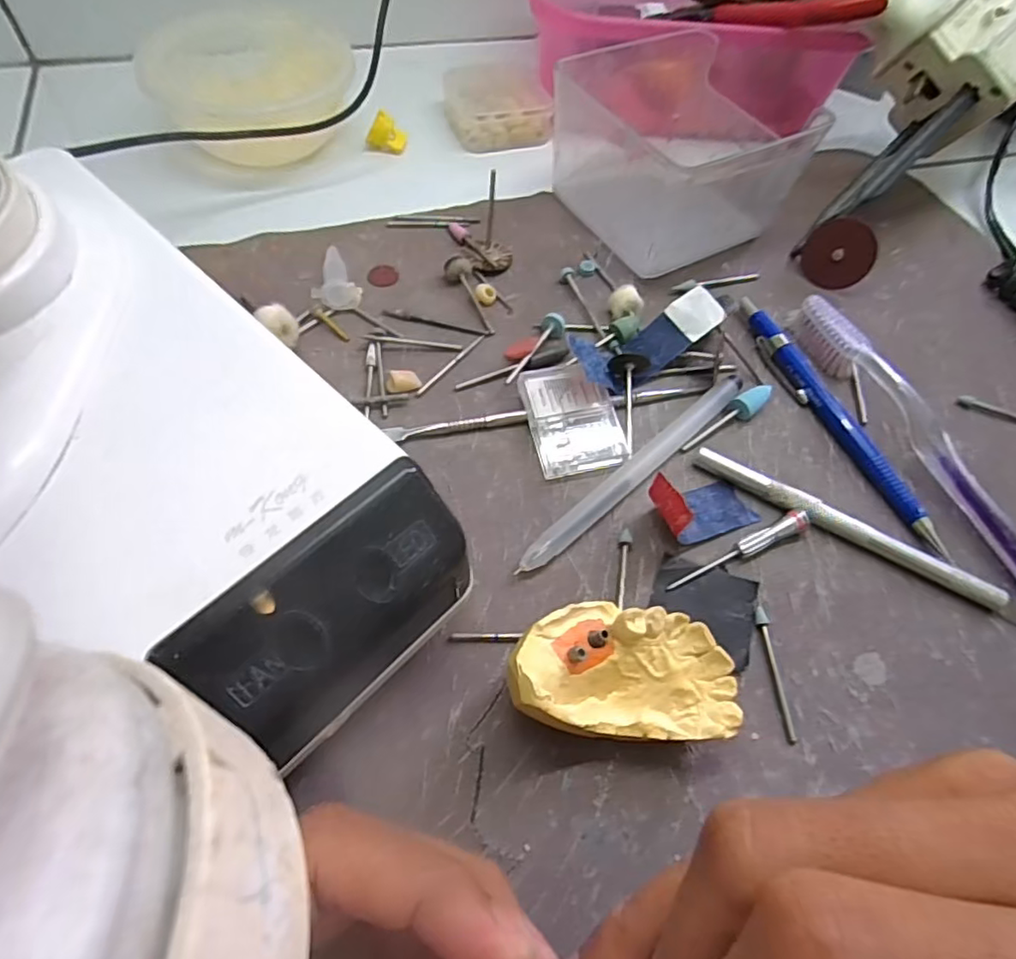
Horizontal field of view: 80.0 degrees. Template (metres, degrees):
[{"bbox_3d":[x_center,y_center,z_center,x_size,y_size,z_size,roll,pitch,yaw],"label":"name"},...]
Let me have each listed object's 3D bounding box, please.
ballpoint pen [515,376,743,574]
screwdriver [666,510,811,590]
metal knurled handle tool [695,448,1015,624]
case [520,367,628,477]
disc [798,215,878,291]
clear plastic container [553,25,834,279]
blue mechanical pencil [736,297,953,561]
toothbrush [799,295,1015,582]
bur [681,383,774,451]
[{"bbox_3d":[0.050,-0.005,0.232,0.123,0.008,0.010,-38,68,-23],"label":"ballpoint pen"},{"bbox_3d":[0.084,0.026,0.216,0.061,0.008,0.007,-23,63,-17],"label":"screwdriver"},{"bbox_3d":[0.133,0.023,0.221,0.136,0.010,0.008,27,60,12],"label":"metal knurled handle tool"},{"bbox_3d":[0.025,-0.024,0.240,0.033,0.011,0.045,-12,60,-11],"label":"case"},{"bbox_3d":[0.159,-0.109,0.292,0.031,0.031,0.004,1,24,29],"label":"disc"},{"bbox_3d":[0.076,-0.163,0.299,0.094,0.061,0.108,-27,64,-19],"label":"clear plastic container"},{"bbox_3d":[0.135,-0.027,0.251,0.009,0.010,0.132,-18,62,-15],"label":"blue mechanical pencil"},{"bbox_3d":[0.173,-0.003,0.235,0.011,0.020,0.183,-18,62,-15],"label":"toothbrush"},{"bbox_3d":[0.090,-0.025,0.248,0.047,0.008,0.010,-32,66,-21],"label":"bur"}]

